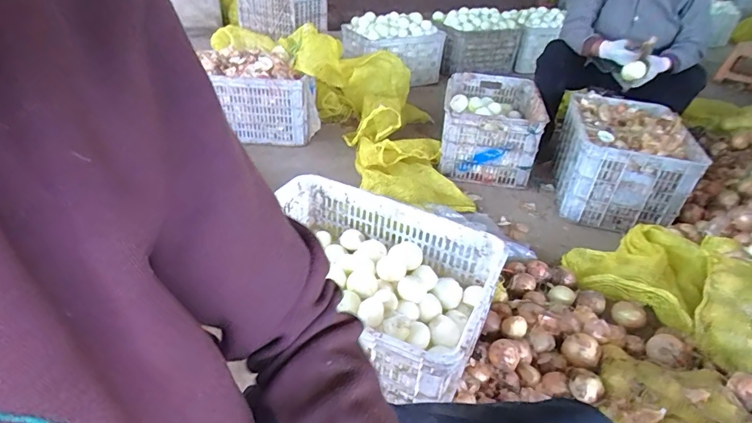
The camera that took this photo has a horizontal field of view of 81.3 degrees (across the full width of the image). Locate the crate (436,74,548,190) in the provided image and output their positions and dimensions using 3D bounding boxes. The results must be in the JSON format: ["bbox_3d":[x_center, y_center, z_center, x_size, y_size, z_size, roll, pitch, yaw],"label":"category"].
[{"bbox_3d":[0.427,-0.338,1.693,0.334,0.240,0.489,8,34,5],"label":"crate"}]

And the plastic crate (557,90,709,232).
[{"bbox_3d":[0.784,-0.147,1.419,0.327,0.303,0.396,10,34,7],"label":"plastic crate"}]

